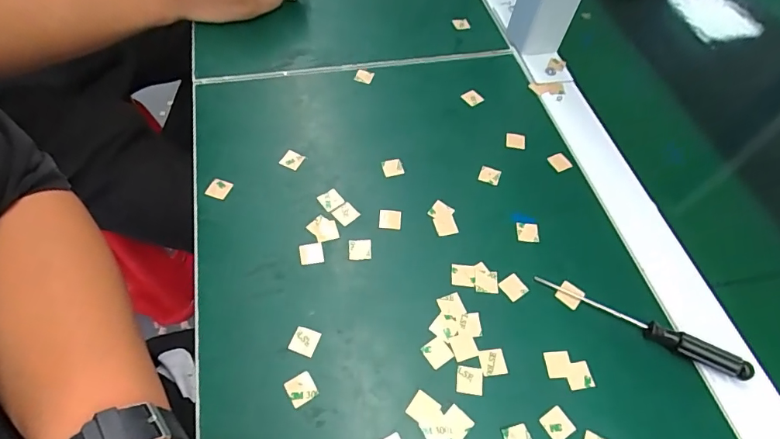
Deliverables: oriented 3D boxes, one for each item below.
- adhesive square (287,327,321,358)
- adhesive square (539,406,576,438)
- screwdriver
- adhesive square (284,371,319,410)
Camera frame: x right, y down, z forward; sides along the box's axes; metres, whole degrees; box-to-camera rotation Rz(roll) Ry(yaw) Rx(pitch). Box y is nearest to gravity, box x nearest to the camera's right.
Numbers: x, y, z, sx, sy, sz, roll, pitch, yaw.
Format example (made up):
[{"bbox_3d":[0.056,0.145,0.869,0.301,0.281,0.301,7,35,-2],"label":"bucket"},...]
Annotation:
[{"bbox_3d":[-0.052,0.073,0.270,0.016,0.004,0.016,17,58,7],"label":"adhesive square"},{"bbox_3d":[0.096,0.118,0.255,0.015,0.004,0.016,-30,68,-18],"label":"adhesive square"},{"bbox_3d":[0.159,0.066,0.285,0.130,0.014,0.010,27,60,13],"label":"screwdriver"},{"bbox_3d":[-0.051,0.098,0.256,0.016,0.004,0.015,-29,68,-19],"label":"adhesive square"}]

